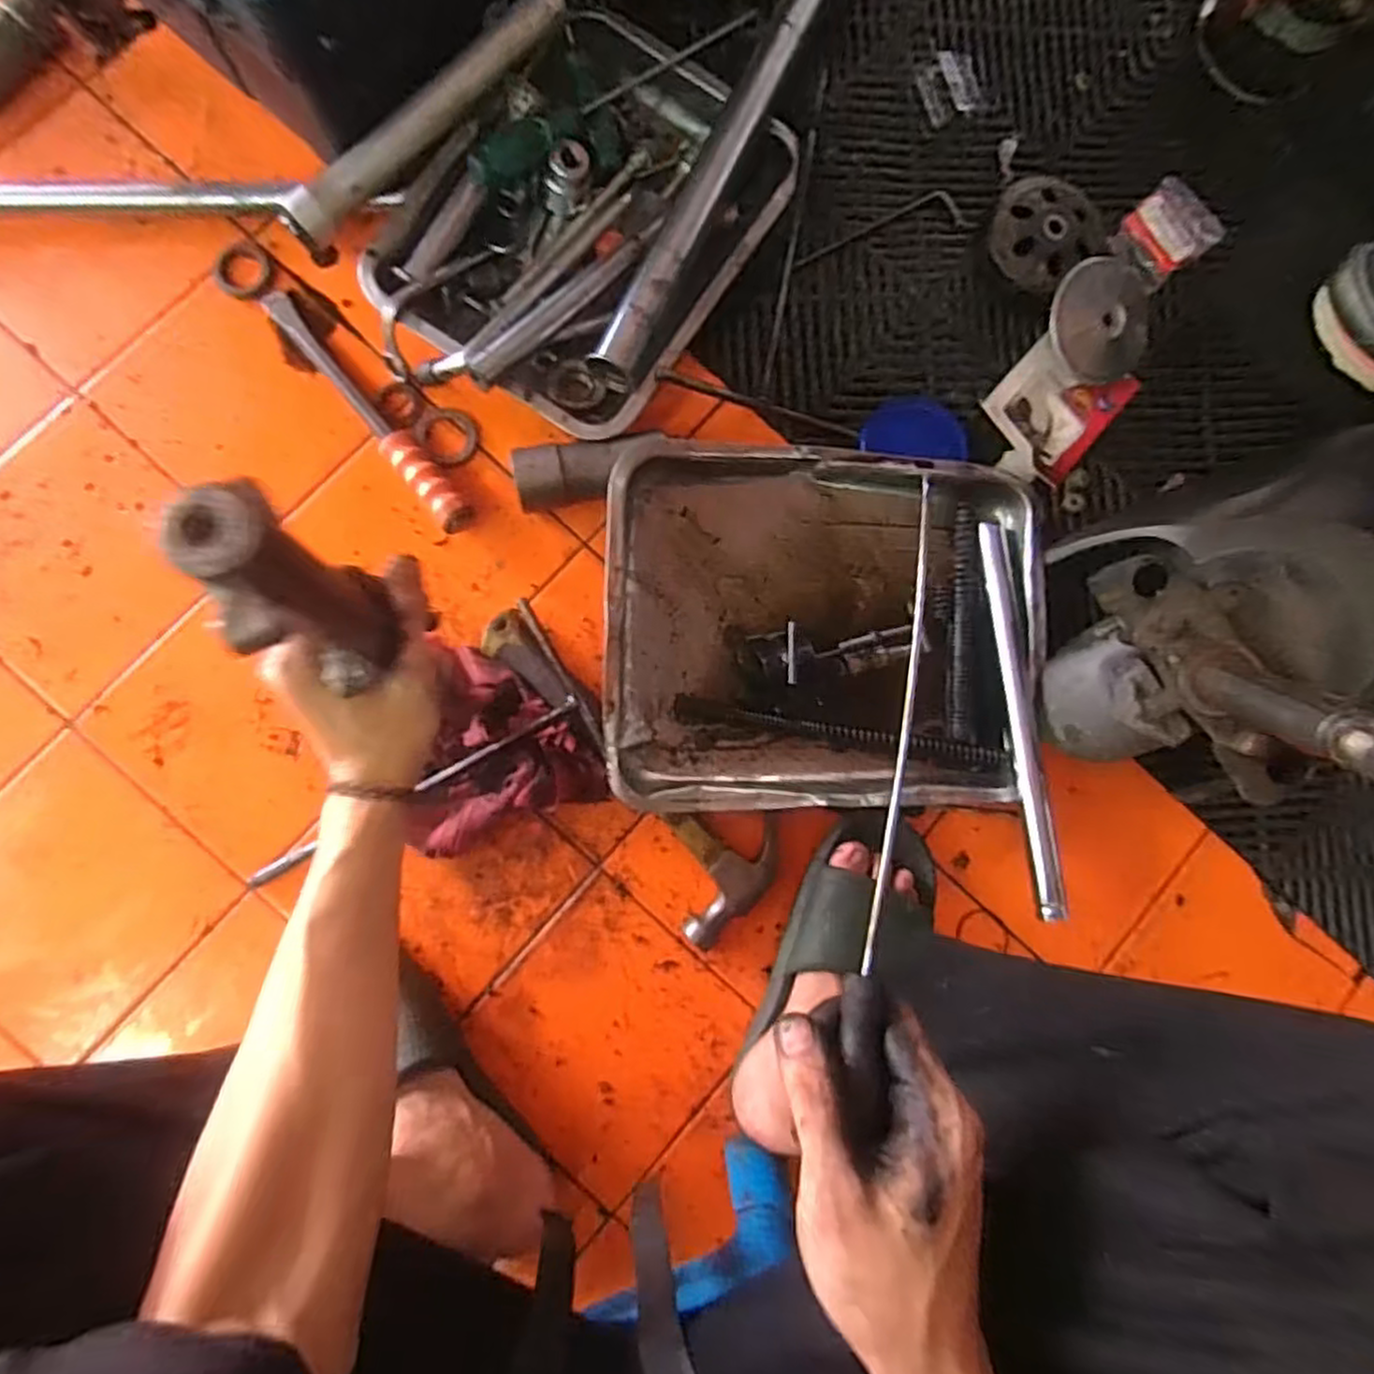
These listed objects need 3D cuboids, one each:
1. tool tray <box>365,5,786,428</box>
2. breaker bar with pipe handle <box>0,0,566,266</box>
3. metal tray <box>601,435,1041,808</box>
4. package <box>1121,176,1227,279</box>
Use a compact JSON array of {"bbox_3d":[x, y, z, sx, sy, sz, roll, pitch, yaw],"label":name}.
[{"bbox_3d":[-0.090,-0.407,0.640,0.267,0.072,0.364,32,83,-2],"label":"tool tray"},{"bbox_3d":[-0.383,-0.430,0.612,0.608,0.075,0.143,-16,87,-6],"label":"breaker bar with pipe handle"},{"bbox_3d":[0.123,-0.048,0.628,0.379,0.073,0.301,1,85,-5],"label":"metal tray"},{"bbox_3d":[0.475,-0.450,0.723,0.093,0.016,0.078,-41,90,-7],"label":"package"}]

